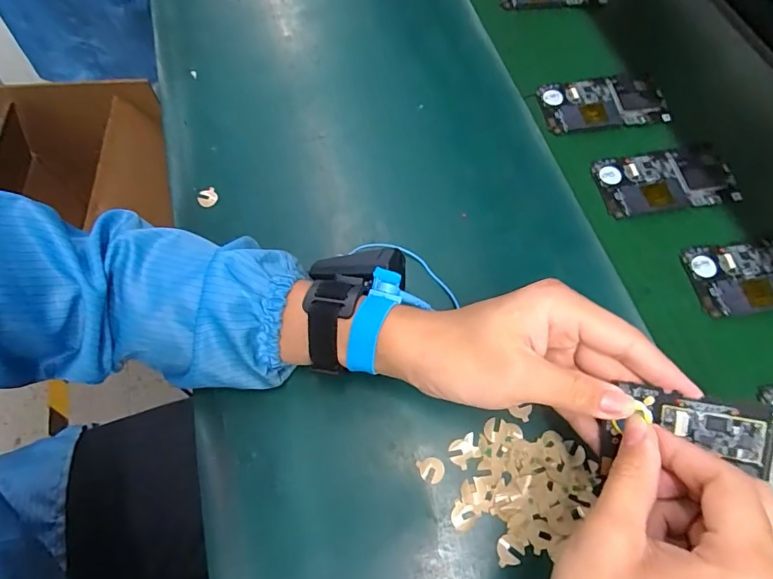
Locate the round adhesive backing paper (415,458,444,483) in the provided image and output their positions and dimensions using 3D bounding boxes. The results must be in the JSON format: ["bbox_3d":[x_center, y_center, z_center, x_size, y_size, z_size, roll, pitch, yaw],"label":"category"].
[{"bbox_3d":[0.032,0.129,0.327,0.018,0.004,0.017,-16,68,-5],"label":"round adhesive backing paper"}]

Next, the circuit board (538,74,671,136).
[{"bbox_3d":[0.221,-0.190,0.464,0.125,0.006,0.065,-10,68,-2],"label":"circuit board"}]

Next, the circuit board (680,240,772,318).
[{"bbox_3d":[0.321,-0.014,0.383,0.124,0.010,0.064,-7,68,-1],"label":"circuit board"}]

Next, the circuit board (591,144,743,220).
[{"bbox_3d":[0.258,-0.103,0.423,0.121,0.008,0.065,-10,68,-2],"label":"circuit board"}]

